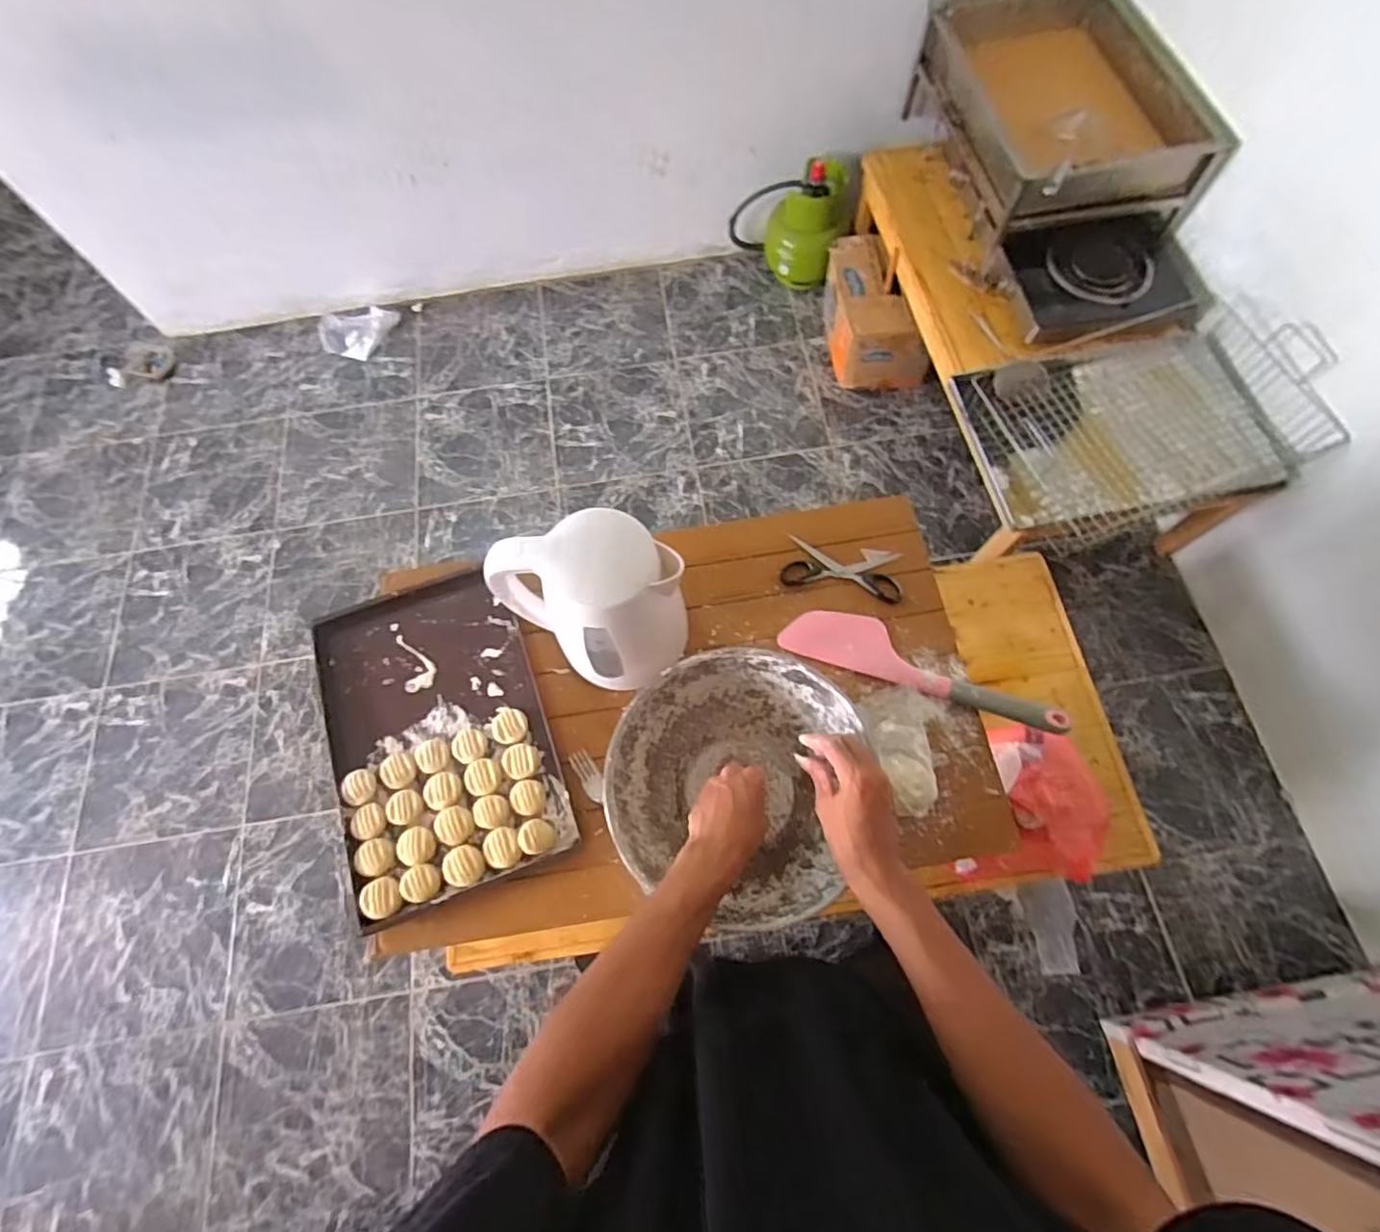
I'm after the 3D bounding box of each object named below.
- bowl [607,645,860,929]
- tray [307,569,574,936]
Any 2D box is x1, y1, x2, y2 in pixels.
[{"bbox_3d":[0.037,0.170,0.652,0.231,0.108,0.251,1,69,-2],"label":"bowl"},{"bbox_3d":[-0.291,0.131,0.720,0.236,0.020,0.355,-19,69,-6],"label":"tray"}]

